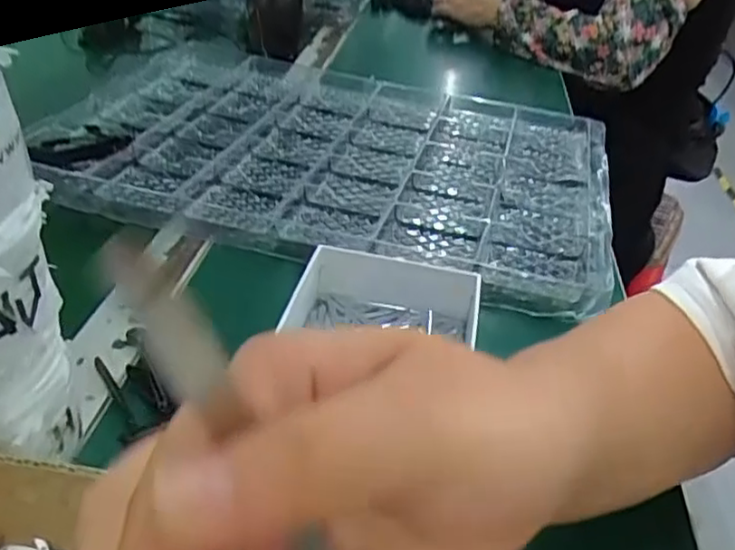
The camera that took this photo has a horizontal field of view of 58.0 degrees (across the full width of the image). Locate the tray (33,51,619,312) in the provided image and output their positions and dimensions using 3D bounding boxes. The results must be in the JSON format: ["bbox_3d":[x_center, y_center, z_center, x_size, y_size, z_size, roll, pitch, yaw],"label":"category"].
[{"bbox_3d":[-0.032,-0.102,0.568,0.446,0.044,0.326,15,36,9],"label":"tray"}]

